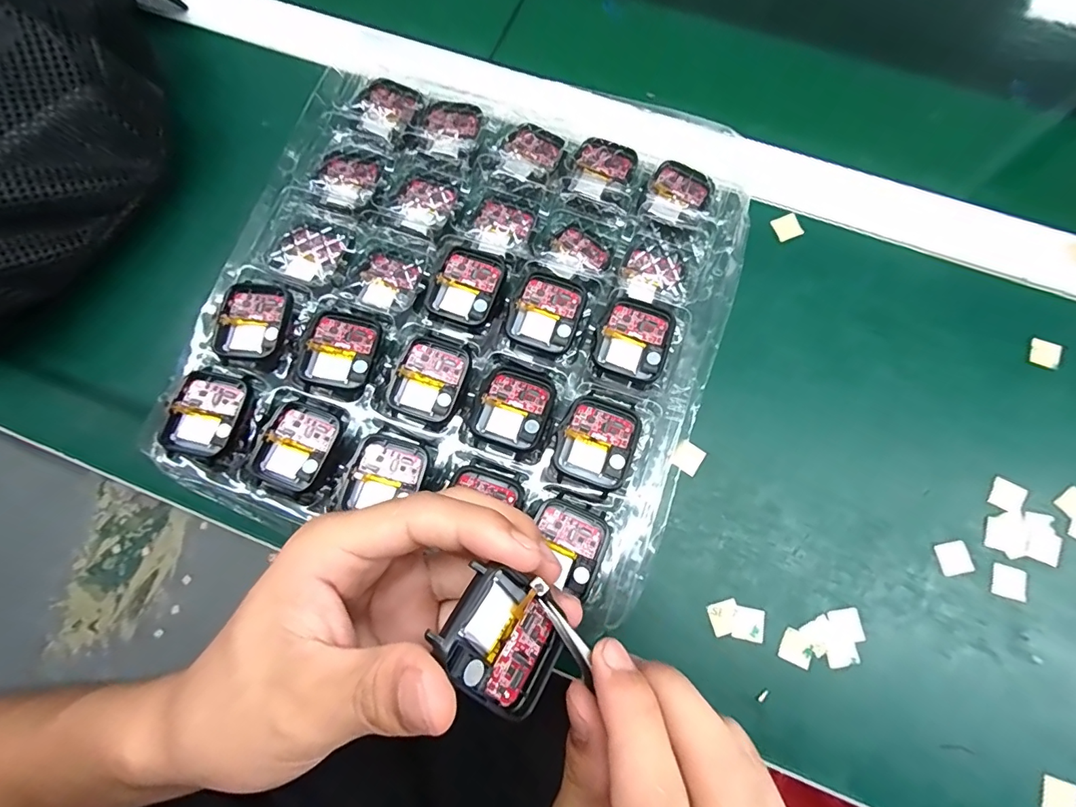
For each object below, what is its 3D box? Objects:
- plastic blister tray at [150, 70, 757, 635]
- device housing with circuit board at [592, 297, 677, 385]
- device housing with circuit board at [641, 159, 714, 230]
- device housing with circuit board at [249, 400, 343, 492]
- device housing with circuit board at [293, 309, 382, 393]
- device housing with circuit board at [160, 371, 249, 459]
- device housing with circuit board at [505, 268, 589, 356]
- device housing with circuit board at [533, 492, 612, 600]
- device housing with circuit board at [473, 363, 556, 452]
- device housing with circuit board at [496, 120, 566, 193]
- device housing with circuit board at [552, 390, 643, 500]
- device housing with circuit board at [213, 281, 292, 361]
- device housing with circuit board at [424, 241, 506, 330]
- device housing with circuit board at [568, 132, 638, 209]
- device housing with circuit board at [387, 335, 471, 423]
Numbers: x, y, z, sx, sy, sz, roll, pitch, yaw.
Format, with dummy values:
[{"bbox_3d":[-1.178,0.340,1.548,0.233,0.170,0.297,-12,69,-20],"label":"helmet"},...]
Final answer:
[{"bbox_3d":[-0.036,-0.057,0.266,0.264,0.029,0.275,15,76,4],"label":"plastic blister tray"},{"bbox_3d":[0.052,-0.034,0.250,0.037,0.005,0.042,23,77,6],"label":"device housing with circuit board"},{"bbox_3d":[0.082,-0.123,0.275,0.035,0.004,0.044,27,78,7],"label":"device housing with circuit board"},{"bbox_3d":[-0.125,0.022,0.243,0.037,0.007,0.043,20,77,6],"label":"device housing with circuit board"},{"bbox_3d":[-0.106,-0.029,0.251,0.038,0.005,0.043,14,76,4],"label":"device housing with circuit board"},{"bbox_3d":[-0.171,0.006,0.242,0.034,0.007,0.043,17,77,5],"label":"device housing with circuit board"},{"bbox_3d":[0.005,-0.051,0.257,0.037,0.007,0.042,21,77,6],"label":"device housing with circuit board"},{"bbox_3d":[0.014,0.067,0.224,0.036,0.007,0.039,25,77,7],"label":"device housing with circuit board"},{"bbox_3d":[-0.012,0.002,0.244,0.036,0.007,0.043,20,77,5],"label":"device housing with circuit board"},{"bbox_3d":[-0.004,-0.153,0.288,0.036,0.006,0.044,26,77,7],"label":"device housing with circuit board"},{"bbox_3d":[0.030,0.019,0.234,0.038,0.005,0.045,21,77,6],"label":"device housing with circuit board"},{"bbox_3d":[-0.154,-0.045,0.254,0.035,0.006,0.042,11,76,3],"label":"device housing with circuit board"},{"bbox_3d":[-0.039,-0.067,0.263,0.036,0.007,0.046,22,77,6],"label":"device housing with circuit board"},{"bbox_3d":[0.040,-0.142,0.284,0.036,0.006,0.045,14,76,4],"label":"device housing with circuit board"},{"bbox_3d":[-0.057,-0.014,0.250,0.036,0.004,0.043,19,77,5],"label":"device housing with circuit board"}]

